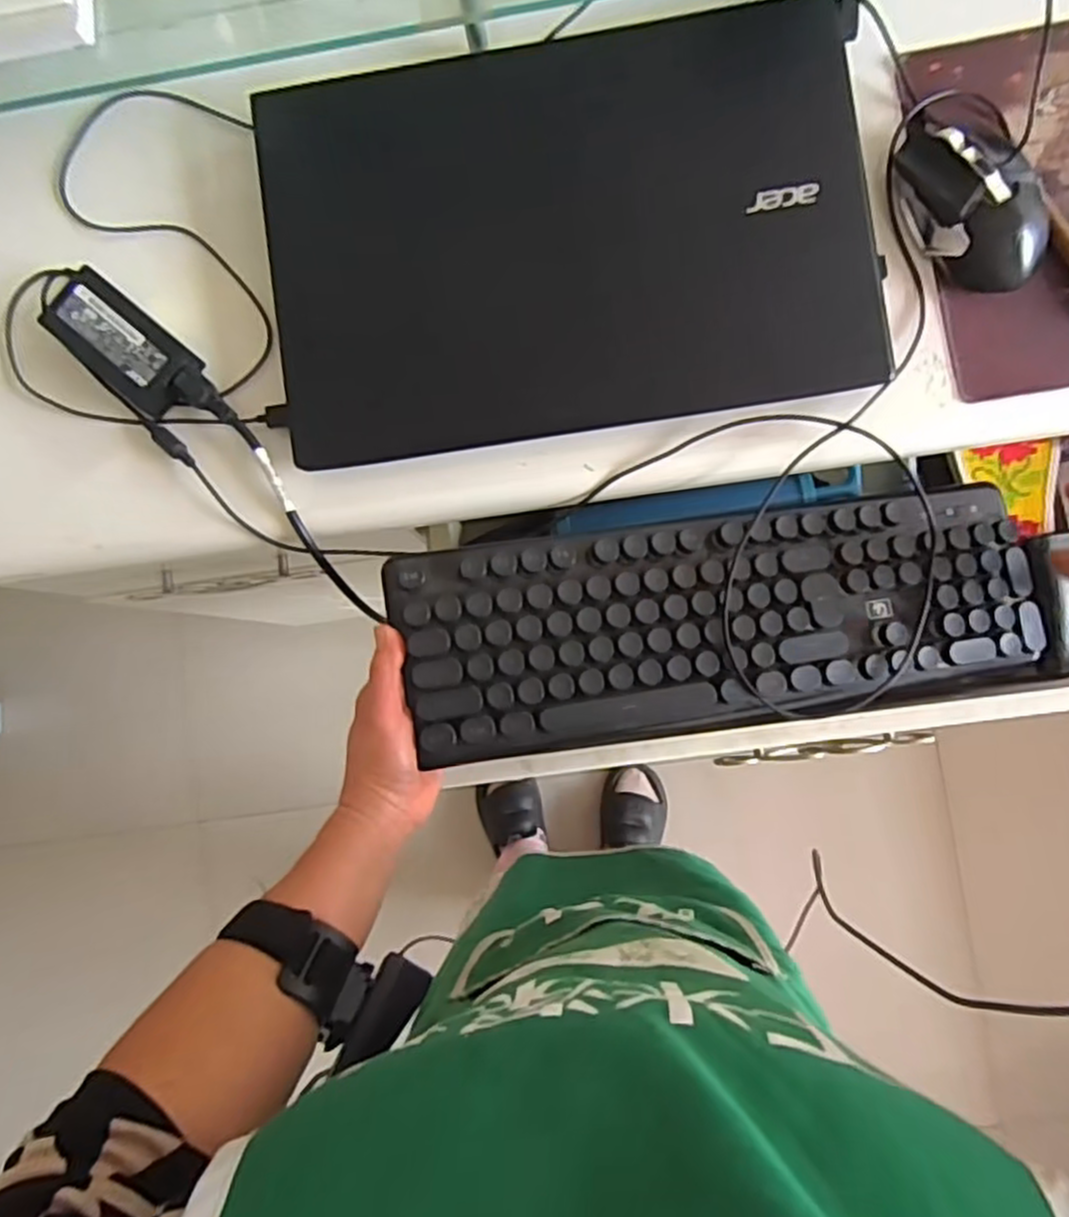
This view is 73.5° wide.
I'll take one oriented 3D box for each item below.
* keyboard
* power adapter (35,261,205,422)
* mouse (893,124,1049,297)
[{"bbox_3d":[0.128,0.005,0.466,0.419,0.023,0.132,-8,86,-8],"label":"keyboard"},{"bbox_3d":[-0.275,-0.176,0.475,0.102,0.023,0.054,41,89,4],"label":"power adapter"},{"bbox_3d":[0.269,-0.253,0.439,0.061,0.035,0.118,-23,86,1],"label":"mouse"}]

